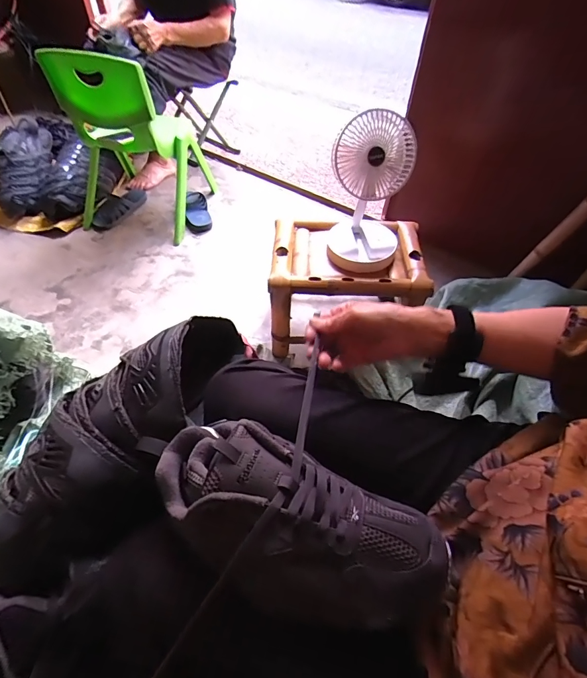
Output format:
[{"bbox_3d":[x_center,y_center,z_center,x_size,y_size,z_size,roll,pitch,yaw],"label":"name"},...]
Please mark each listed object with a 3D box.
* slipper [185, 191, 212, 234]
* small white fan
[{"bbox_3d":[-0.344,-0.453,1.377,0.087,0.055,0.186,-6,51,-8],"label":"slipper"},{"bbox_3d":[0.159,-0.303,0.799,0.162,0.278,0.171,12,51,7],"label":"small white fan"}]

